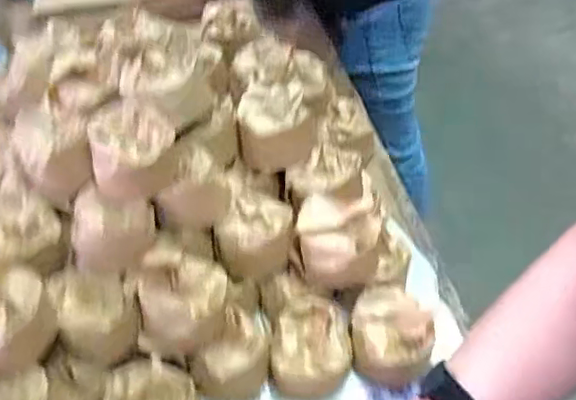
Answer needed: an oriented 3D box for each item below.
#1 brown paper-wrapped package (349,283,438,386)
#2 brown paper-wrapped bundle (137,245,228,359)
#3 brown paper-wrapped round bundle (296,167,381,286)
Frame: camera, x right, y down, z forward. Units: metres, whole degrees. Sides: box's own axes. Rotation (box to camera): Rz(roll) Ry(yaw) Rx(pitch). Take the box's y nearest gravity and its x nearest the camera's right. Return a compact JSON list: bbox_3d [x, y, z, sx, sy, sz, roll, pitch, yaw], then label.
[{"bbox_3d":[0.095,0.122,0.534,0.072,0.058,0.077,-3,48,5],"label":"brown paper-wrapped package"},{"bbox_3d":[-0.093,0.085,0.515,0.075,0.060,0.080,4,48,10],"label":"brown paper-wrapped bundle"},{"bbox_3d":[0.048,0.033,0.551,0.073,0.063,0.078,-3,47,3],"label":"brown paper-wrapped round bundle"}]

